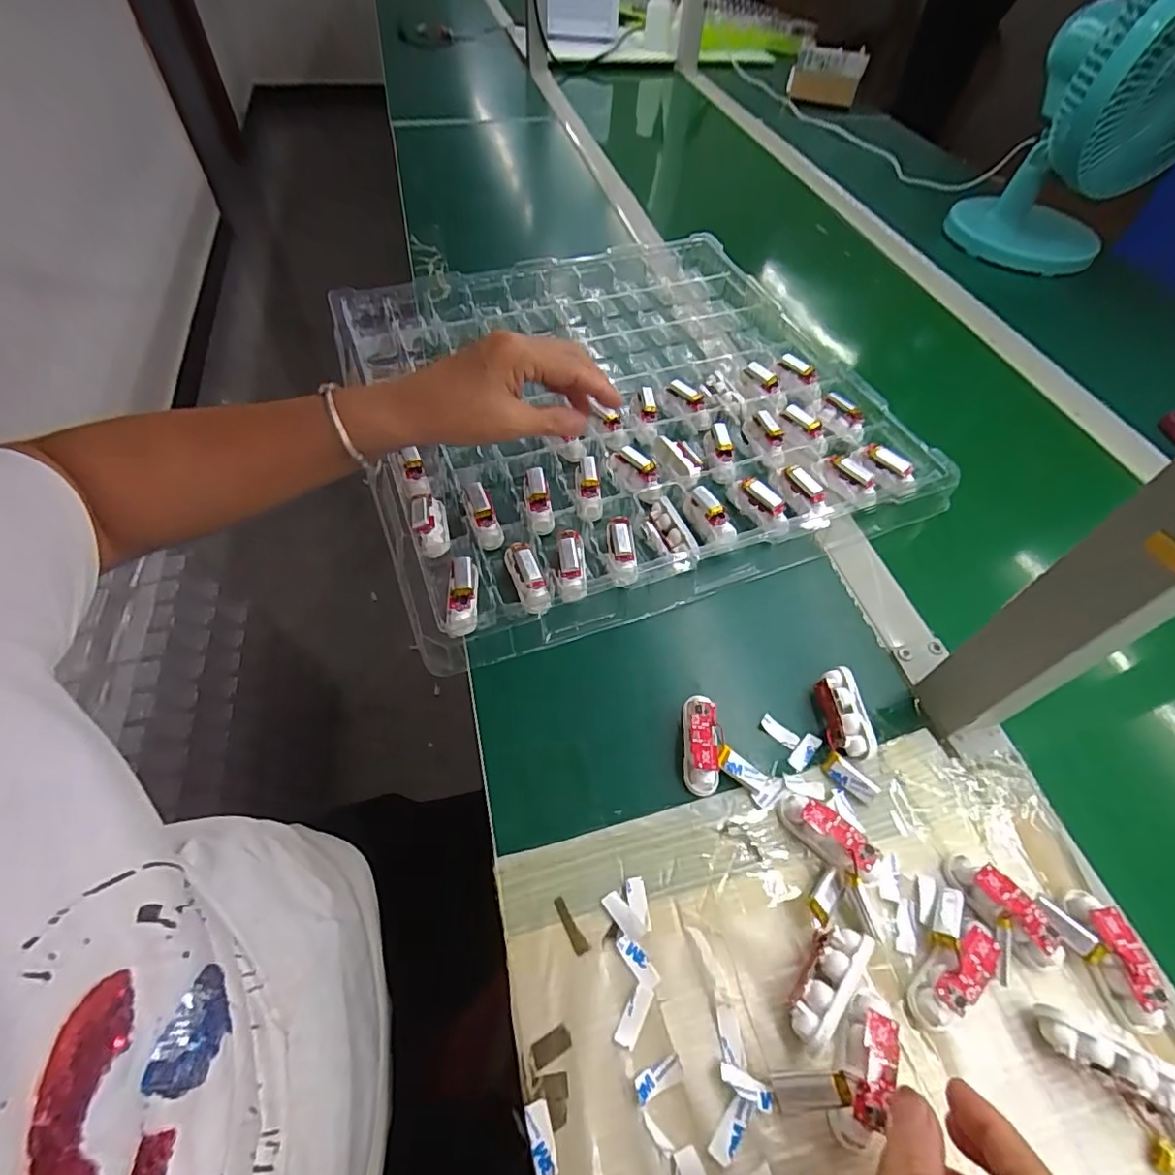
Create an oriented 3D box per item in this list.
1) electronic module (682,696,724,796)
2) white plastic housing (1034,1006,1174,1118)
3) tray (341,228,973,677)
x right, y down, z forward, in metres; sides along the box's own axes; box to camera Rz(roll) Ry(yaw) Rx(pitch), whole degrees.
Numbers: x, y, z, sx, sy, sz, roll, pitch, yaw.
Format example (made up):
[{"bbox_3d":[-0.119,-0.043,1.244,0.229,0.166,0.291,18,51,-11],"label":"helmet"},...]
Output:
[{"bbox_3d":[0.073,0.100,0.359,0.023,0.024,0.059,6,55,0],"label":"electronic module"},{"bbox_3d":[0.254,0.228,0.270,0.063,0.019,0.019,26,58,13],"label":"white plastic housing"},{"bbox_3d":[0.025,-0.191,0.551,0.474,0.036,0.480,-15,58,-14],"label":"tray"}]

